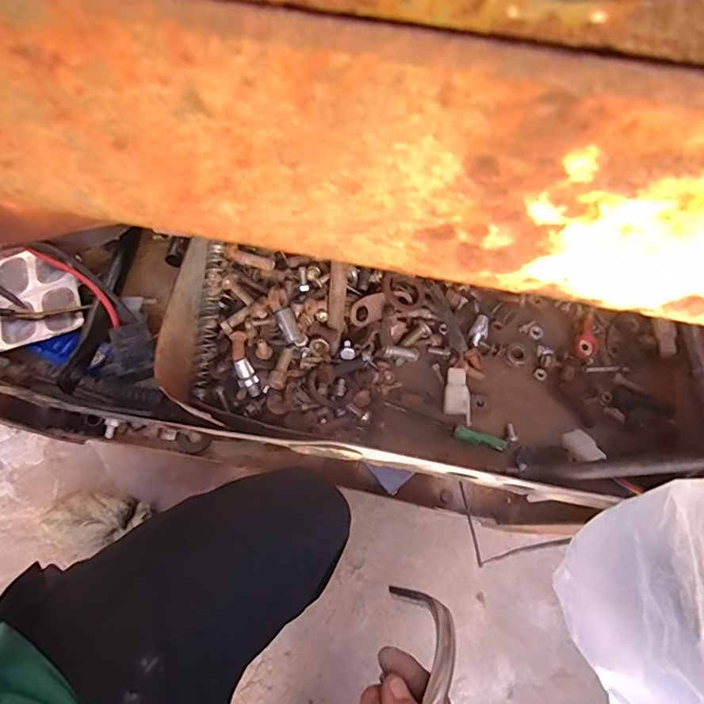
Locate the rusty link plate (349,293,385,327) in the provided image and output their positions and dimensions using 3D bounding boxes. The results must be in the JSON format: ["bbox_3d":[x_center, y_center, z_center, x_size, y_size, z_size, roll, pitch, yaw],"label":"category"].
[{"bbox_3d":[0.012,-0.030,0.343,0.028,0.004,0.019,-27,111,-3],"label":"rusty link plate"}]

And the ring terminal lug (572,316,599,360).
[{"bbox_3d":[0.170,-0.008,0.346,0.016,0.010,0.029,26,71,9],"label":"ring terminal lug"}]

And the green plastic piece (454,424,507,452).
[{"bbox_3d":[0.085,0.058,0.321,0.034,0.007,0.009,18,70,6],"label":"green plastic piece"}]

